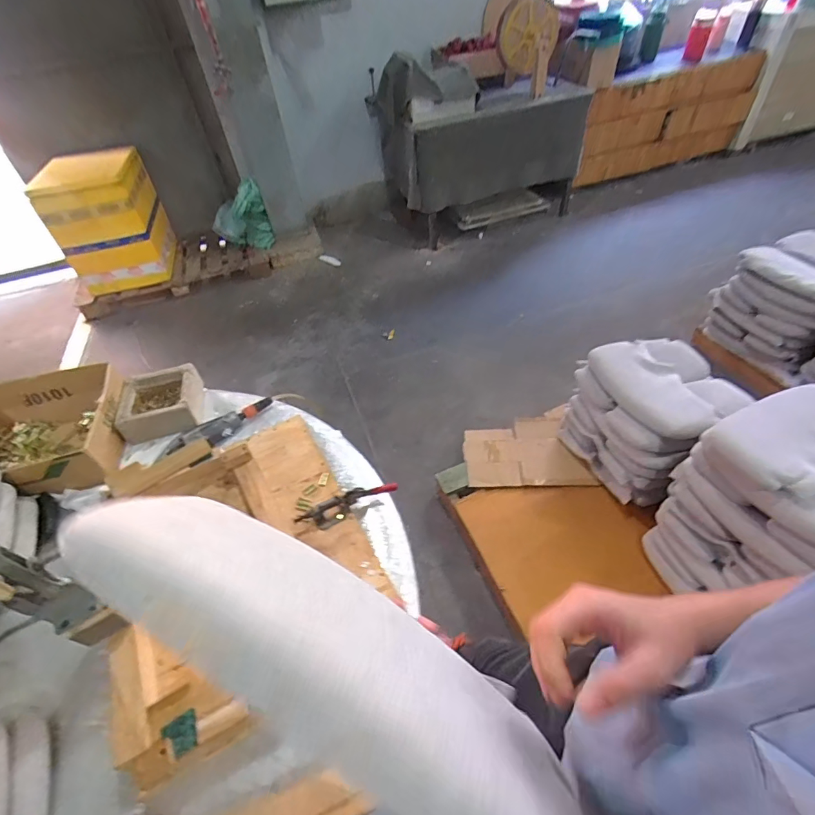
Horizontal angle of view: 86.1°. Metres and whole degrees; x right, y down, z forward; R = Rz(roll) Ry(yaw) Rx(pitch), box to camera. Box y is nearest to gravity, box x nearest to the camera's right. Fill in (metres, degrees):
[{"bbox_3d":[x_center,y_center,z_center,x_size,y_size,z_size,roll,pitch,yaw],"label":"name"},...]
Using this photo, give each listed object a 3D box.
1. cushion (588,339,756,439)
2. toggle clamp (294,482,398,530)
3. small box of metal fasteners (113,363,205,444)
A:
[{"bbox_3d":[0.835,-0.094,1.395,0.350,0.060,0.372,-22,49,-13],"label":"cushion"},{"bbox_3d":[-0.117,0.181,0.850,0.201,0.047,0.056,-28,50,-18],"label":"toggle clamp"},{"bbox_3d":[-0.588,-0.015,1.050,0.170,0.065,0.172,-15,48,-7],"label":"small box of metal fasteners"}]

